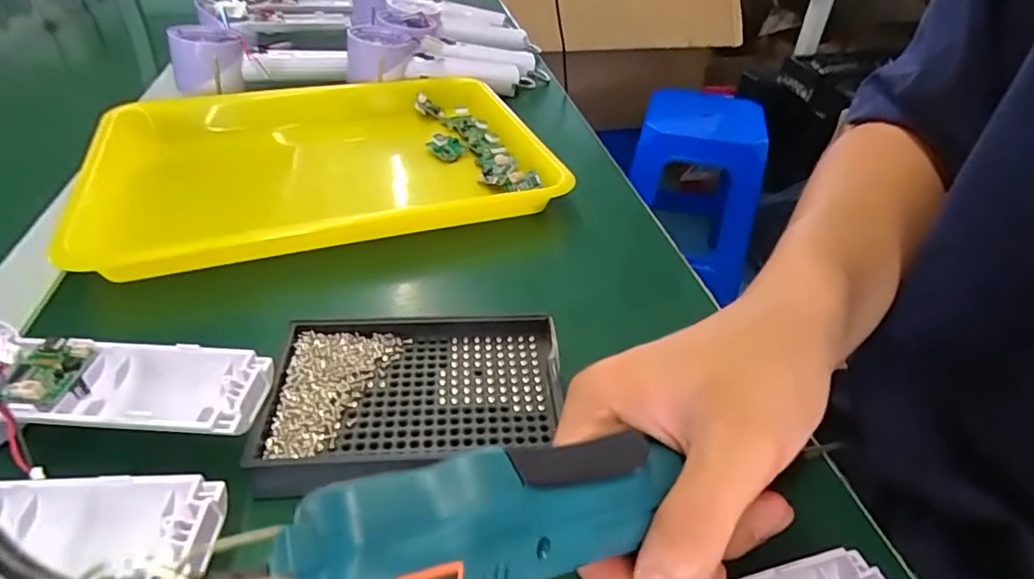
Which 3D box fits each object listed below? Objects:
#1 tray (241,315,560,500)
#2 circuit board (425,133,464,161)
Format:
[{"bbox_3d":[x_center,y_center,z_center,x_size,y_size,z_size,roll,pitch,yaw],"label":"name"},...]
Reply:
[{"bbox_3d":[-0.048,0.049,0.270,0.135,0.016,0.094,0,39,-5],"label":"tray"},{"bbox_3d":[-0.062,-0.127,0.499,0.029,0.017,0.022,-19,44,-25],"label":"circuit board"}]

